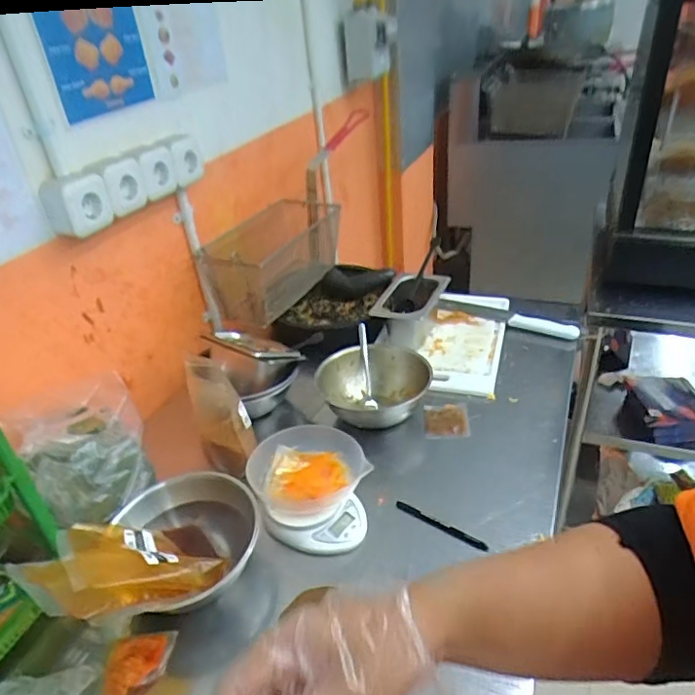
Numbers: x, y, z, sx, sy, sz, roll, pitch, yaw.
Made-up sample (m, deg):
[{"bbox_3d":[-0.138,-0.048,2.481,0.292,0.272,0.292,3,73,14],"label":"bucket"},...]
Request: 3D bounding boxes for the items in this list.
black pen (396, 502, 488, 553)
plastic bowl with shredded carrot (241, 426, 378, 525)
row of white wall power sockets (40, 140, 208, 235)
[{"bbox_3d":[0.126,0.240,0.752,0.133,0.008,0.015,17,39,30],"label":"black pen"},{"bbox_3d":[-0.059,0.180,0.793,0.158,0.063,0.148,-3,33,2],"label":"plastic bowl with shredded carrot"},{"bbox_3d":[-0.346,-0.264,0.887,0.055,0.075,0.288,13,37,26],"label":"row of white wall power sockets"}]

